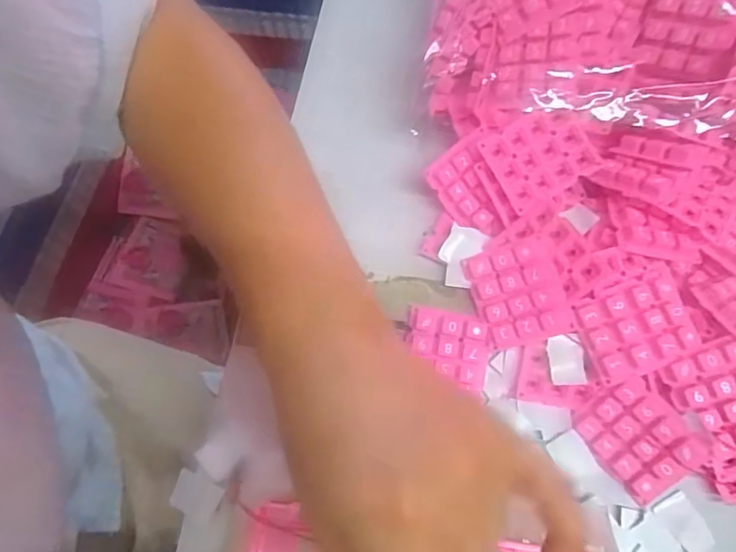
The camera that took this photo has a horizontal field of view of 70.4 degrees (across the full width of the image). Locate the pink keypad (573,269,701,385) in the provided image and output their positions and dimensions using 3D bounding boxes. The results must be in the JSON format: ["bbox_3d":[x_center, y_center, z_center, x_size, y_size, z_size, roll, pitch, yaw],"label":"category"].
[{"bbox_3d":[0.151,0.028,0.291,0.058,0.011,0.049,-23,76,1],"label":"pink keypad"}]

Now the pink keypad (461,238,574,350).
[{"bbox_3d":[0.088,0.010,0.307,0.051,0.009,0.057,-19,75,19],"label":"pink keypad"}]

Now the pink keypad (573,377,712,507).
[{"bbox_3d":[0.149,0.090,0.288,0.045,0.008,0.057,-44,72,11],"label":"pink keypad"}]

